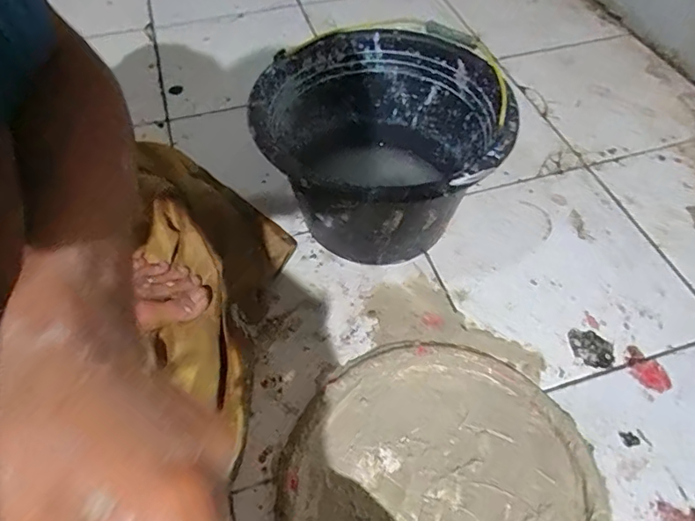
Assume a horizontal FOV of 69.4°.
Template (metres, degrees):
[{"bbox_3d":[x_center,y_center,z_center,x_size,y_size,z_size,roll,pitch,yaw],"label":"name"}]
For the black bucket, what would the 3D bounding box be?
[{"bbox_3d":[0.051,-0.143,0.658,0.302,0.183,0.299,0,54,0],"label":"black bucket"}]

